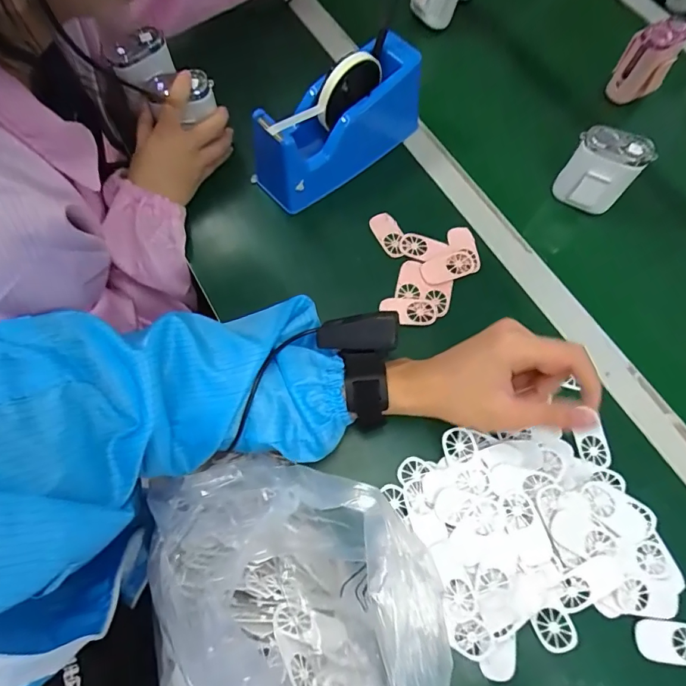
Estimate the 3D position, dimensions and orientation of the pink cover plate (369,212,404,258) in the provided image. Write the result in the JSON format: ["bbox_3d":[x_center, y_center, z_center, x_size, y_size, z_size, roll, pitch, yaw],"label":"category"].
[{"bbox_3d":[0.052,-0.120,0.491,0.028,0.006,0.056,-29,74,-3],"label":"pink cover plate"}]

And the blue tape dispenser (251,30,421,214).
[{"bbox_3d":[-0.002,-0.241,0.480,0.200,0.106,0.067,-36,72,-15],"label":"blue tape dispenser"}]

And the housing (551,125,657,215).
[{"bbox_3d":[0.280,-0.187,0.483,0.069,0.075,0.042,36,70,14],"label":"housing"}]

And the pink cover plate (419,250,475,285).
[{"bbox_3d":[0.112,-0.081,0.473,0.058,0.004,0.029,-17,68,-8],"label":"pink cover plate"}]

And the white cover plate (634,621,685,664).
[{"bbox_3d":[0.264,0.239,0.352,0.061,0.004,0.027,7,66,2],"label":"white cover plate"}]

